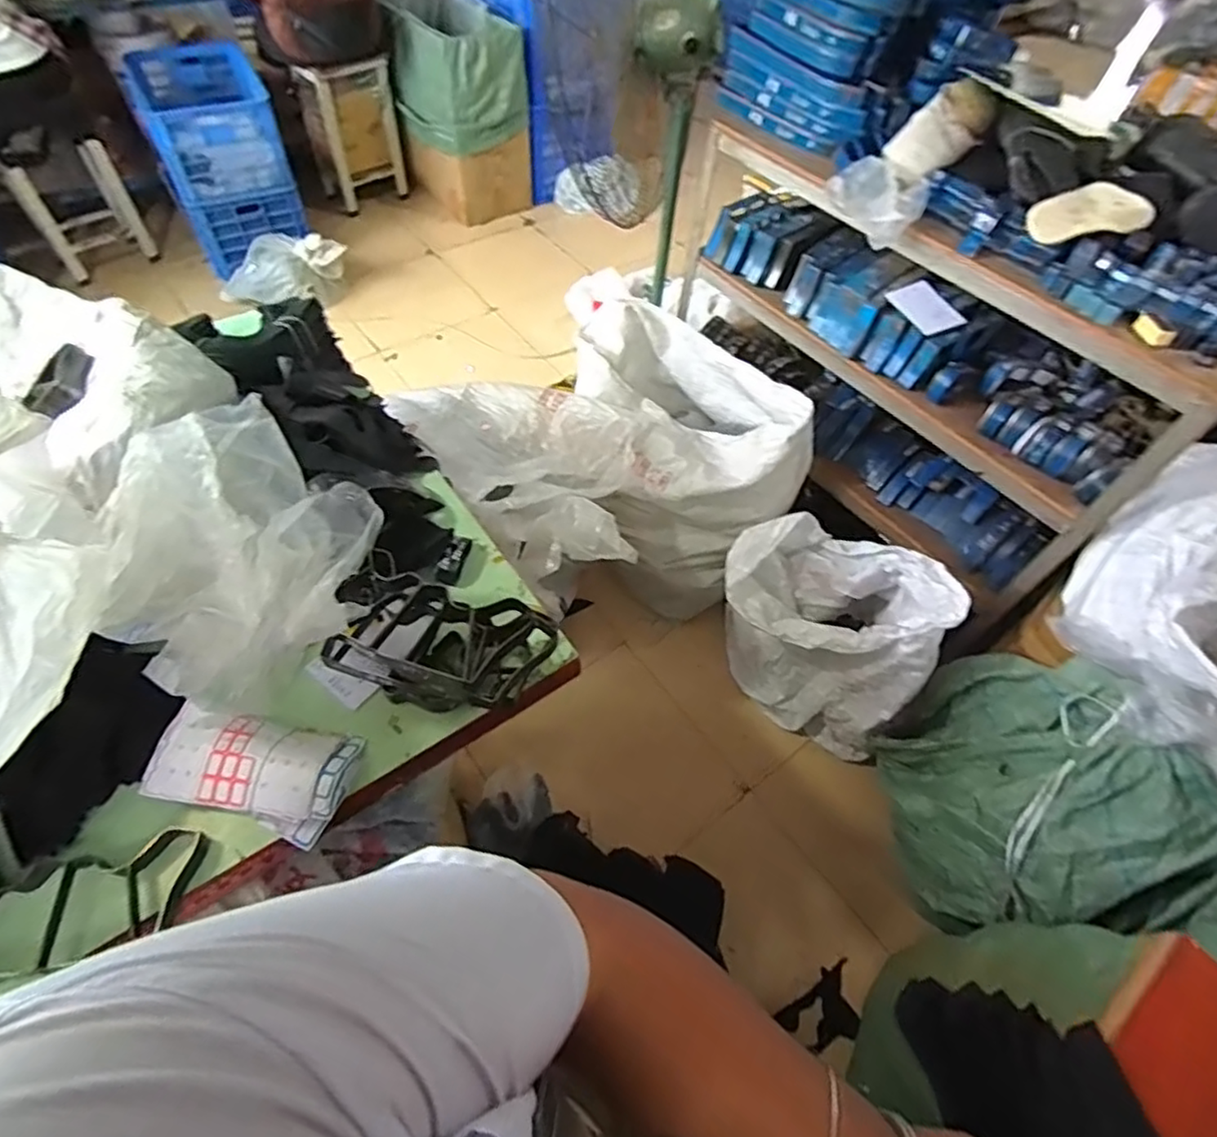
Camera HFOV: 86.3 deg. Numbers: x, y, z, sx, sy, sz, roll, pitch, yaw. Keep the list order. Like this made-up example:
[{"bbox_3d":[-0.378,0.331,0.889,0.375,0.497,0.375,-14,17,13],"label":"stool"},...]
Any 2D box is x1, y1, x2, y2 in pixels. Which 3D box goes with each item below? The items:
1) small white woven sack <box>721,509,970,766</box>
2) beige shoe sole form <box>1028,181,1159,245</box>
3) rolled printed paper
[{"bbox_3d":[0.500,0.105,1.491,0.492,0.585,0.298,34,63,15],"label":"small white woven sack"},{"bbox_3d":[0.790,-0.589,1.068,0.251,0.018,0.087,-14,85,-13],"label":"beige shoe sole form"},{"bbox_3d":[-0.430,0.242,0.796,0.225,0.043,0.134,16,60,5],"label":"rolled printed paper"}]

